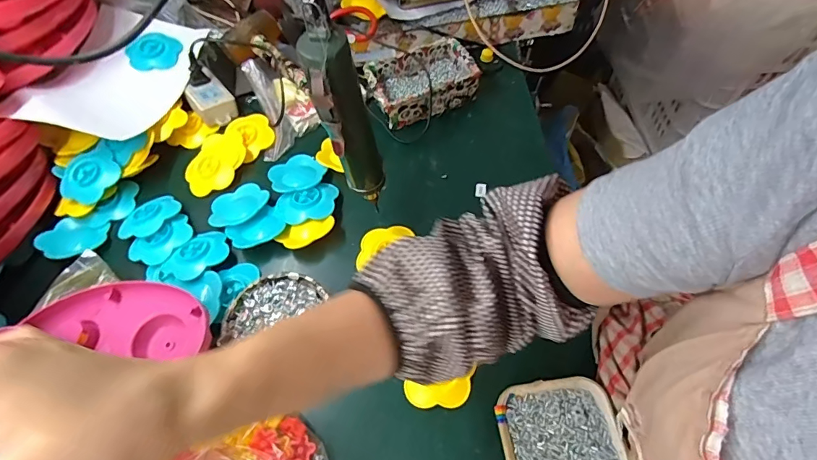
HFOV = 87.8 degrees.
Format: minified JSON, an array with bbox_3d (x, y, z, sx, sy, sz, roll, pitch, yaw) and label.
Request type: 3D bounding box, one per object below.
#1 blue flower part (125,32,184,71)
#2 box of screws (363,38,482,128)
[{"bbox_3d":[-0.396,-0.279,0.663,0.077,0.010,0.057,-40,98,-24],"label":"blue flower part"},{"bbox_3d":[0.018,-0.218,0.625,0.148,0.052,0.102,-20,61,-11],"label":"box of screws"}]

